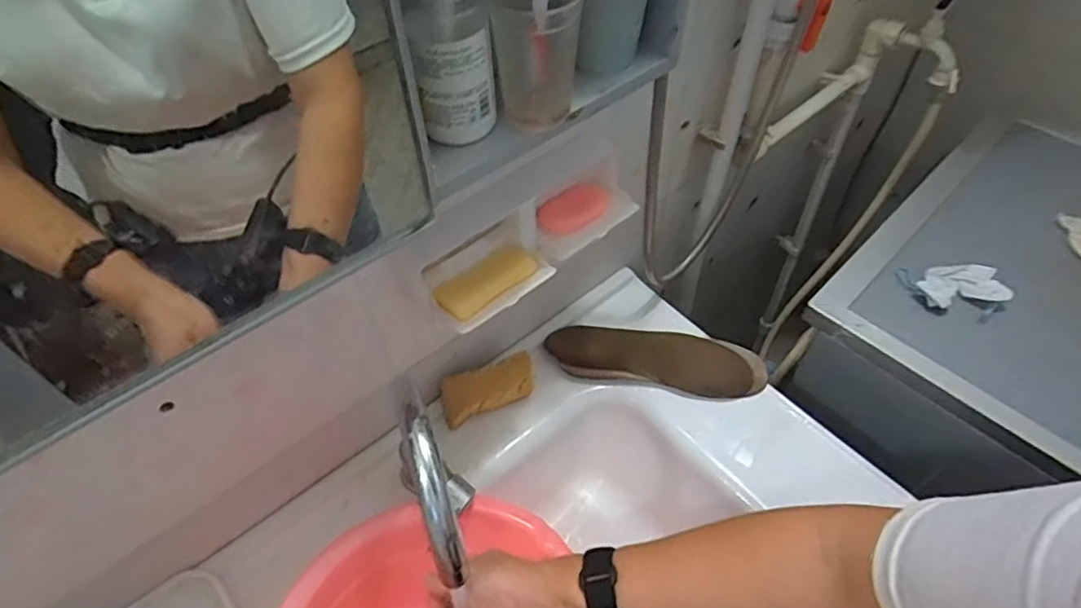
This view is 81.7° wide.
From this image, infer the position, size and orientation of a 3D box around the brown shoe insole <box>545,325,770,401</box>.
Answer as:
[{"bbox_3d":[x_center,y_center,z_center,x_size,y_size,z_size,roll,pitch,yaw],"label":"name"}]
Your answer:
[{"bbox_3d":[0.150,0.069,0.816,0.271,0.030,0.084,6,52,6],"label":"brown shoe insole"}]

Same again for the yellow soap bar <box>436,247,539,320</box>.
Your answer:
[{"bbox_3d":[-0.050,-0.022,0.589,0.095,0.015,0.047,-33,58,-23],"label":"yellow soap bar"}]

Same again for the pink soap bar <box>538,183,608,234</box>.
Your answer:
[{"bbox_3d":[0.034,-0.098,0.661,0.079,0.021,0.042,-20,81,-10],"label":"pink soap bar"}]

